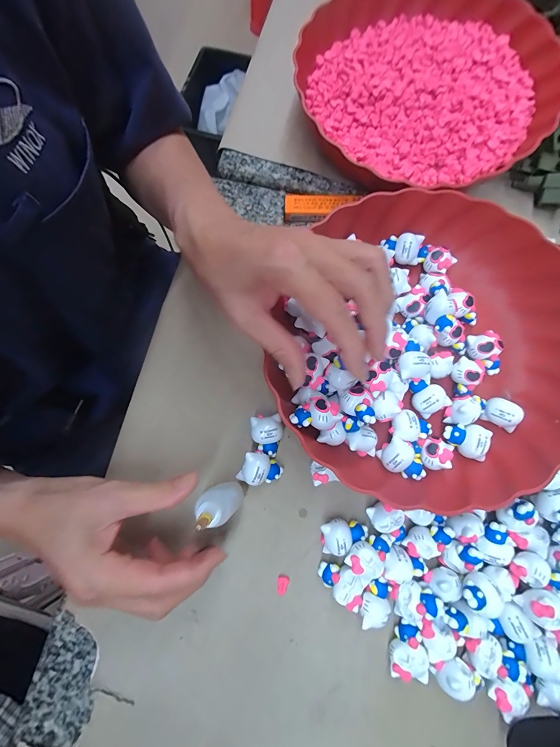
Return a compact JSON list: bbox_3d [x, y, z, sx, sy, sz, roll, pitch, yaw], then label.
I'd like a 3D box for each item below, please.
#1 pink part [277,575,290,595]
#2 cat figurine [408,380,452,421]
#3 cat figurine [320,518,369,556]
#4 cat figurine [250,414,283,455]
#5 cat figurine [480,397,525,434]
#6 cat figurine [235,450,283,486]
[{"bbox_3d":[0.002,0.163,0.248,0.009,0.004,0.013,13,78,4],"label":"pink part"},{"bbox_3d":[0.119,0.018,0.262,0.024,0.014,0.031,-36,79,-7],"label":"cat figurine"},{"bbox_3d":[0.049,0.123,0.247,0.035,0.022,0.024,-7,77,0],"label":"cat figurine"},{"bbox_3d":[-0.010,0.051,0.266,0.024,0.023,0.030,-3,77,0],"label":"cat figurine"},{"bbox_3d":[0.176,0.031,0.258,0.028,0.018,0.020,27,79,7],"label":"cat figurine"},{"bbox_3d":[-0.015,0.078,0.260,0.030,0.025,0.026,24,79,6],"label":"cat figurine"}]

